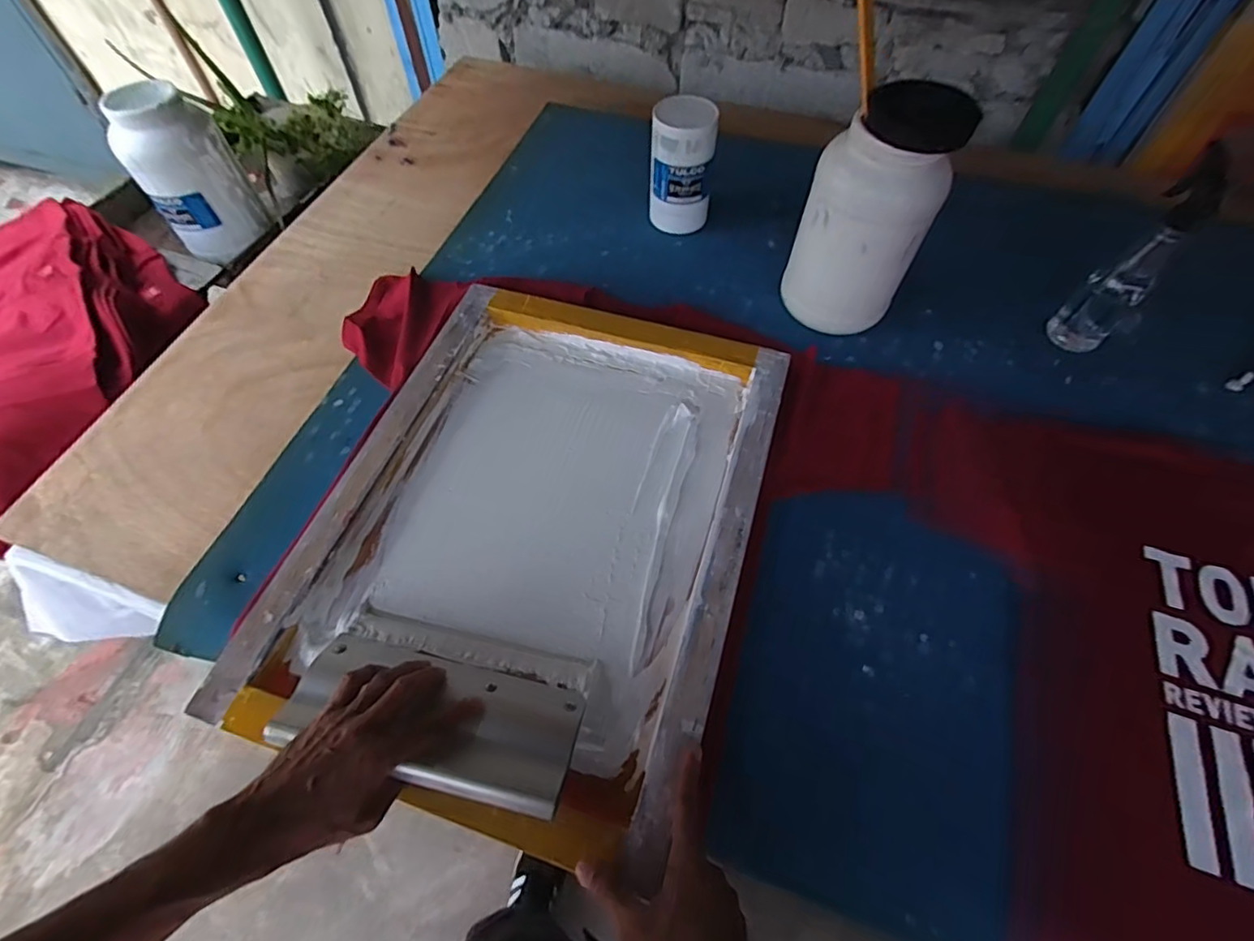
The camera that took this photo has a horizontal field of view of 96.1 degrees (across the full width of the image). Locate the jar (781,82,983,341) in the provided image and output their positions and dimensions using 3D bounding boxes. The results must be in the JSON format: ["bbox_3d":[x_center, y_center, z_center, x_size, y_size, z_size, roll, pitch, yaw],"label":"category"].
[{"bbox_3d":[0.298,-0.310,0.716,0.146,0.272,0.141,0,58,0],"label":"jar"}]

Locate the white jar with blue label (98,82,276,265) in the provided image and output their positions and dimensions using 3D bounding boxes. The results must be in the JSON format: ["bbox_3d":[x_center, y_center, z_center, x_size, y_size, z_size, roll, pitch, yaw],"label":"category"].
[{"bbox_3d":[-0.734,-0.503,0.953,0.157,0.233,0.121,-34,64,-20],"label":"white jar with blue label"}]

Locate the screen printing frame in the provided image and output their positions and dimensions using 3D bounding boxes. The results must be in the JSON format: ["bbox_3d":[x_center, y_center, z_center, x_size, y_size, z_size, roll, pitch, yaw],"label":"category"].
[{"bbox_3d":[-0.097,0.038,0.645,0.456,0.062,0.609,16,60,10],"label":"screen printing frame"}]

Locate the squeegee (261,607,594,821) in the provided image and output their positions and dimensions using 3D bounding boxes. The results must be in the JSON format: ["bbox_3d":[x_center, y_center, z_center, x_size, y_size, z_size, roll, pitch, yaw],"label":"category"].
[{"bbox_3d":[-0.168,0.212,0.518,0.253,0.032,0.145,11,36,8],"label":"squeegee"}]

